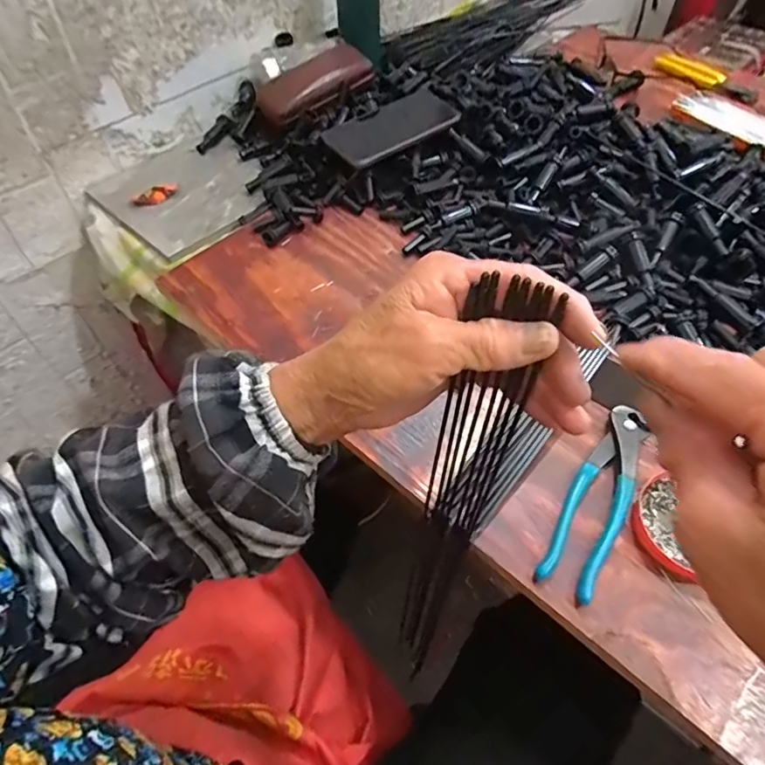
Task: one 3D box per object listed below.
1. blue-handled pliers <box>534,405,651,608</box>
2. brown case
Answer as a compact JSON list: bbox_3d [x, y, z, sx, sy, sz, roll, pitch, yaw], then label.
[{"bbox_3d":[0.167,0.082,0.396,0.041,0.013,0.174,26,58,18],"label":"blue-handled pliers"},{"bbox_3d":[-0.085,-0.392,0.676,0.160,0.032,0.064,-39,63,-24],"label":"brown case"}]

